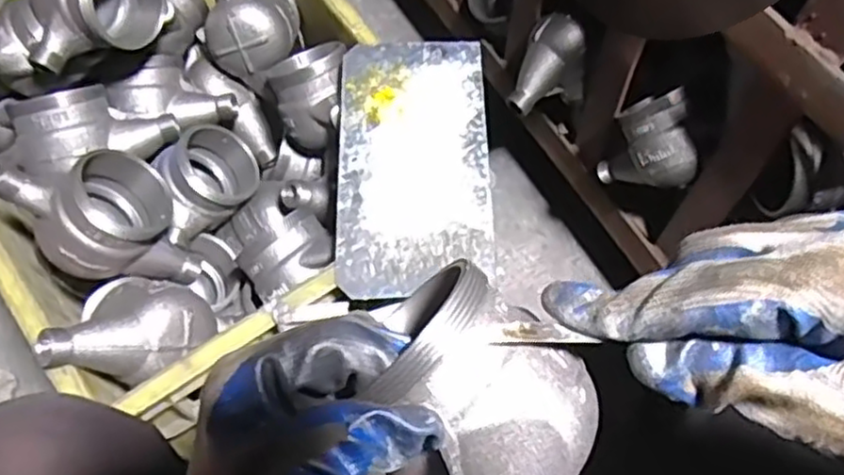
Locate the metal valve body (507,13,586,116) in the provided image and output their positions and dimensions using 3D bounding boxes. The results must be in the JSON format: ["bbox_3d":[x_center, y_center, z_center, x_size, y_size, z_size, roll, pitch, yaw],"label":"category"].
[{"bbox_3d":[0.132,-0.169,0.710,0.063,0.063,0.106,21,94,28],"label":"metal valve body"}]

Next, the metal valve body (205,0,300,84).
[{"bbox_3d":[-0.169,-0.218,0.695,0.091,0.080,0.102,-12,65,-7],"label":"metal valve body"}]

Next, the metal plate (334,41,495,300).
[{"bbox_3d":[-0.006,-0.064,0.574,0.121,0.006,0.234,-1,64,-1],"label":"metal plate"}]

